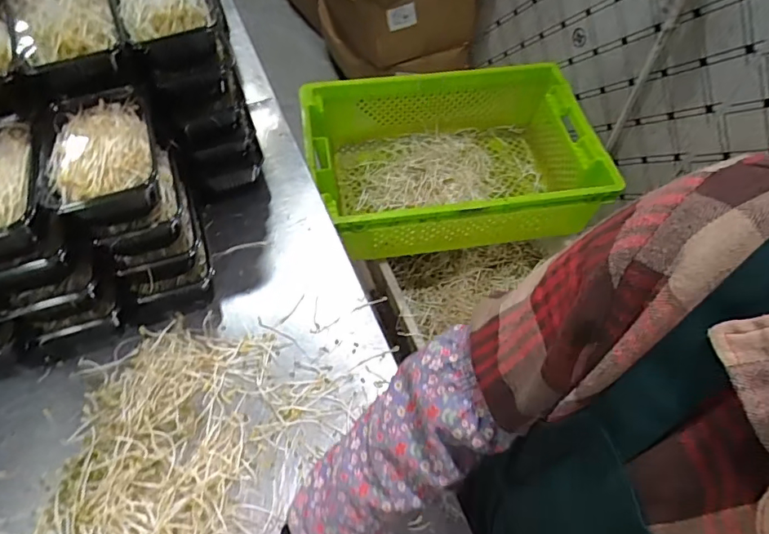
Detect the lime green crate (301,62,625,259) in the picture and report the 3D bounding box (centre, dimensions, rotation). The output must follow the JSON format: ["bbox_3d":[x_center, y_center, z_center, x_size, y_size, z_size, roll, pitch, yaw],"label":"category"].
[{"bbox_3d":[0.142,-0.232,1.117,0.599,0.173,0.399,-8,57,-6],"label":"lime green crate"}]

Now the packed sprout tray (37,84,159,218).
[{"bbox_3d":[-0.325,-0.127,0.589,0.121,0.062,0.187,-19,58,-13],"label":"packed sprout tray"}]

